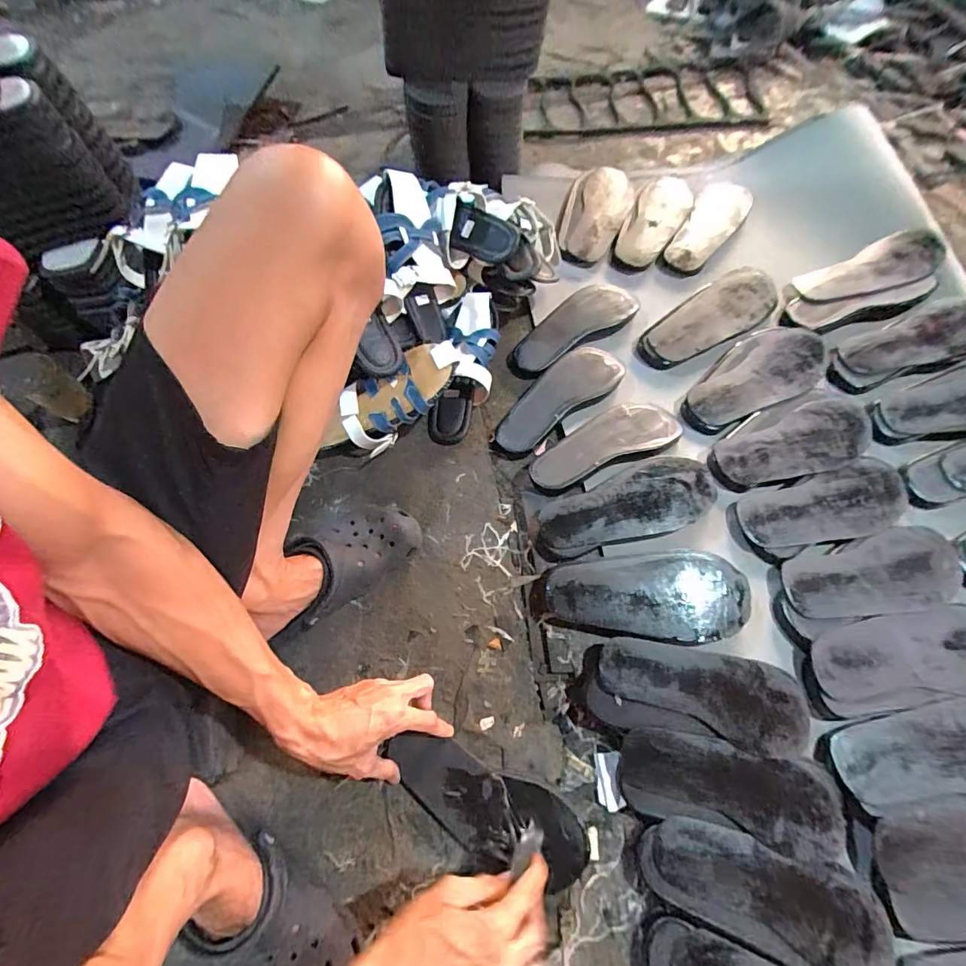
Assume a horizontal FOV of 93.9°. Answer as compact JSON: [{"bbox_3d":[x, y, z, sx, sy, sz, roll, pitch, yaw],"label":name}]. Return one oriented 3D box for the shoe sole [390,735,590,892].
[{"bbox_3d":[-0.001,0.351,0.487,0.223,0.011,0.087,22,70,11],"label":"shoe sole"}]

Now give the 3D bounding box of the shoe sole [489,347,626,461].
[{"bbox_3d":[0.107,-0.131,0.677,0.226,0.021,0.092,-35,71,-13],"label":"shoe sole"}]

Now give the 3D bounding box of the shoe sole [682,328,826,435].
[{"bbox_3d":[0.416,-0.165,0.691,0.265,0.016,0.114,-27,70,-10],"label":"shoe sole"}]

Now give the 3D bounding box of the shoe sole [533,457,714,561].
[{"bbox_3d":[0.186,0.029,0.590,0.237,0.035,0.096,-13,68,-5],"label":"shoe sole"}]

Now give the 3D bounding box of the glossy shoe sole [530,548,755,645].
[{"bbox_3d":[0.188,0.140,0.545,0.244,0.044,0.101,-2,67,0],"label":"glossy shoe sole"}]

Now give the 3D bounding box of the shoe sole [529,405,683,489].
[{"bbox_3d":[0.172,-0.058,0.644,0.230,0.033,0.080,-22,69,-9],"label":"shoe sole"}]

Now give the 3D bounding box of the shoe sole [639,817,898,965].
[{"bbox_3d":[0.286,0.418,0.458,0.241,0.016,0.091,16,68,7],"label":"shoe sole"}]

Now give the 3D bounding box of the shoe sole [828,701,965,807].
[{"bbox_3d":[0.522,0.296,0.498,0.266,0.013,0.095,0,67,0],"label":"shoe sole"}]

